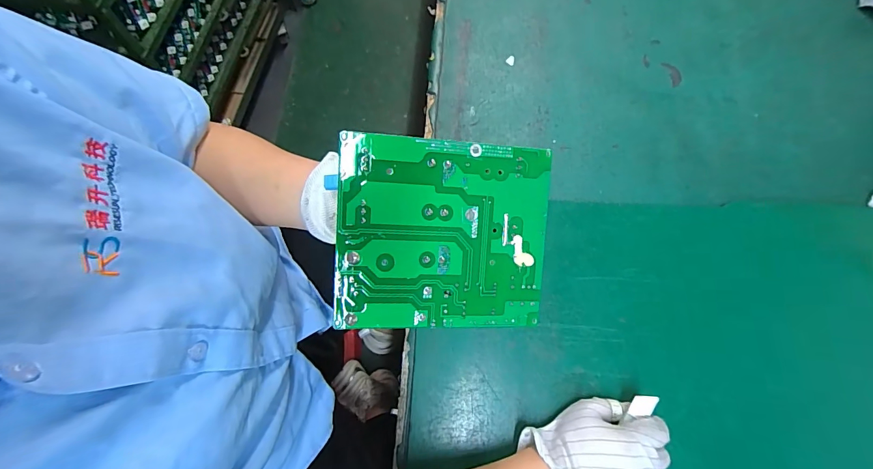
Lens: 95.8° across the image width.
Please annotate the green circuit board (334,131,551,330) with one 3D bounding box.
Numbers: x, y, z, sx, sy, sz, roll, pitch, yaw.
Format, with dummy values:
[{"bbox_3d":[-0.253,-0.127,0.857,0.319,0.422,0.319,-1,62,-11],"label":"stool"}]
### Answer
[{"bbox_3d":[0.007,0.001,0.257,0.137,0.004,0.121,2,96,-13],"label":"green circuit board"}]

